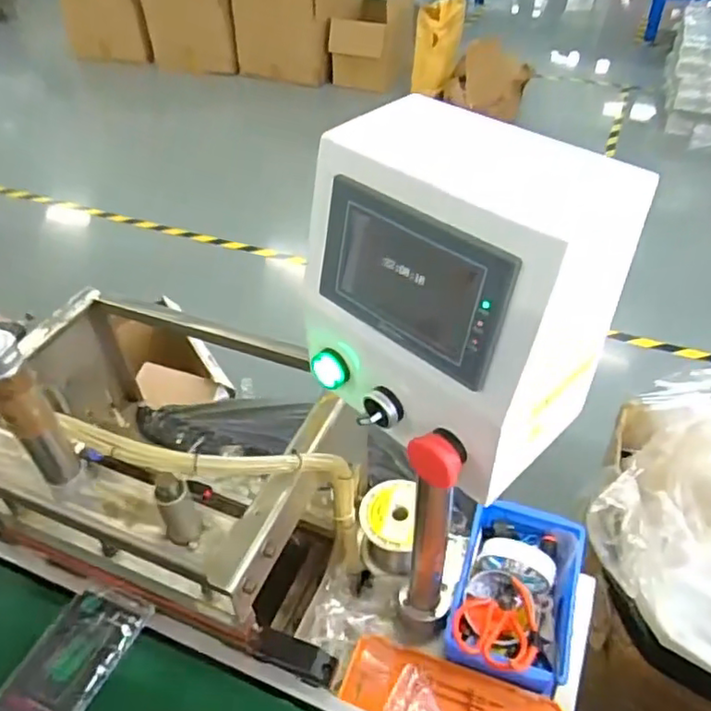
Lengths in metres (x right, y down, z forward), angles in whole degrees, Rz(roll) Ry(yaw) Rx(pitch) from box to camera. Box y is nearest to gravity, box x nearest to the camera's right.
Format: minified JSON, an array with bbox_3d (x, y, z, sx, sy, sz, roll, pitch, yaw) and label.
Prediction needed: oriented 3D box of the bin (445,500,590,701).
[{"bbox_3d":[0.198,0.278,0.750,0.141,0.077,0.219,13,46,15],"label":"bin"}]

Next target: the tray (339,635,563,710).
[{"bbox_3d":[0.108,0.398,0.706,0.247,0.042,0.097,12,46,13],"label":"tray"}]

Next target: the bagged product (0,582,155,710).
[{"bbox_3d":[-0.296,0.323,0.662,0.097,0.026,0.159,12,46,14],"label":"bagged product"}]

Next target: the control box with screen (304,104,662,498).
[{"bbox_3d":[0.061,-0.040,0.430,0.144,0.178,0.191,-33,52,-29],"label":"control box with screen"}]

